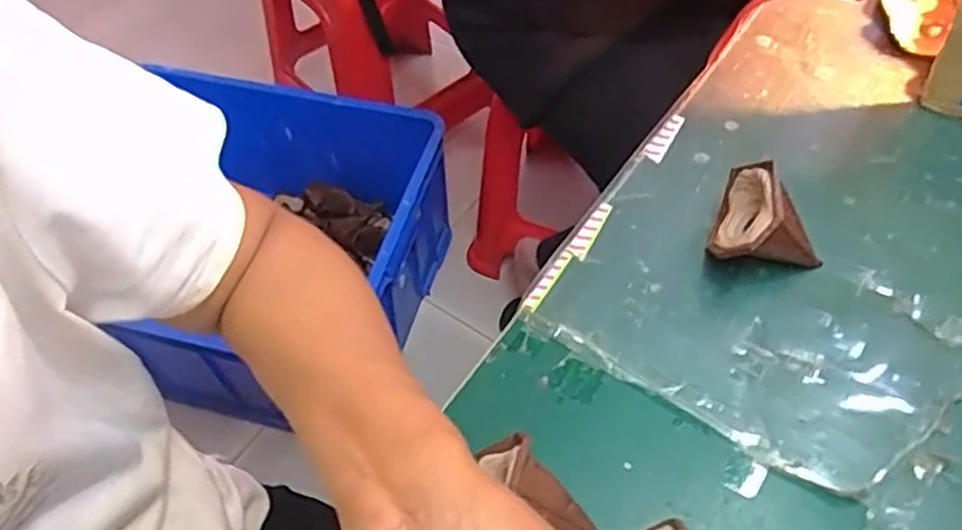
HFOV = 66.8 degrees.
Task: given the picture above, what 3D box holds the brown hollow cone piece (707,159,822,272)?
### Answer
[{"bbox_3d":[0.177,-0.025,0.446,0.064,0.059,0.053,21,59,19],"label":"brown hollow cone piece"}]

